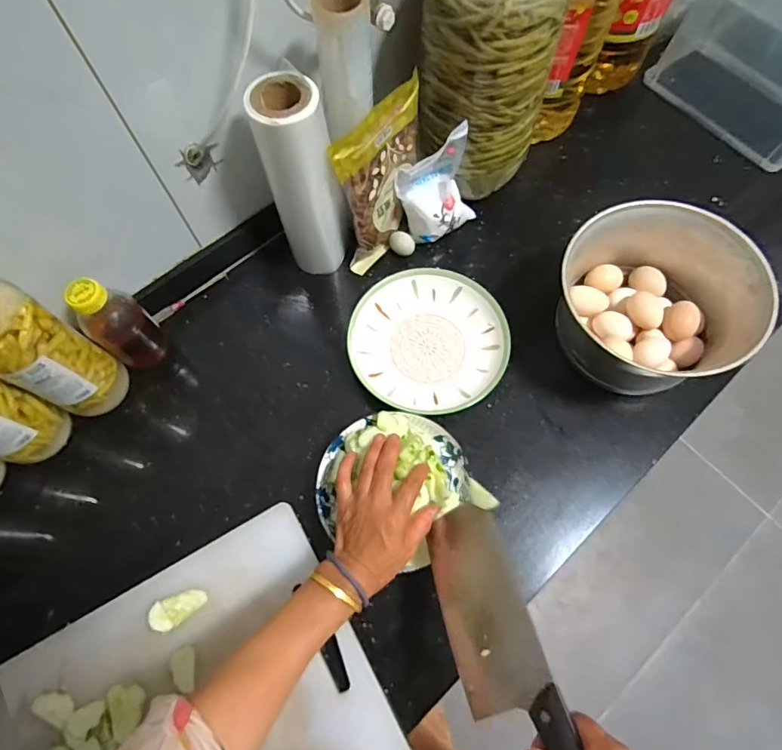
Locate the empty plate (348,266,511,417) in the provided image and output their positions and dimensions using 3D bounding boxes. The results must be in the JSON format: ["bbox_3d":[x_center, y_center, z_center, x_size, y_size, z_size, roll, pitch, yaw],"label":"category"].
[{"bbox_3d":[0.048,-0.045,0.613,0.192,0.029,0.200,-1,69,2],"label":"empty plate"}]

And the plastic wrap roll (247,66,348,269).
[{"bbox_3d":[-0.102,-0.223,0.561,0.078,0.238,0.073,-1,69,2],"label":"plastic wrap roll"}]

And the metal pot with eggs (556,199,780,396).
[{"bbox_3d":[0.307,-0.087,0.568,0.212,0.133,0.195,-1,69,2],"label":"metal pot with eggs"}]

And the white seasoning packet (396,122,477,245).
[{"bbox_3d":[0.065,-0.246,0.627,0.098,0.124,0.061,-29,71,-9],"label":"white seasoning packet"}]

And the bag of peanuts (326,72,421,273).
[{"bbox_3d":[-0.011,-0.248,0.604,0.039,0.191,0.157,28,73,12],"label":"bag of peanuts"}]

